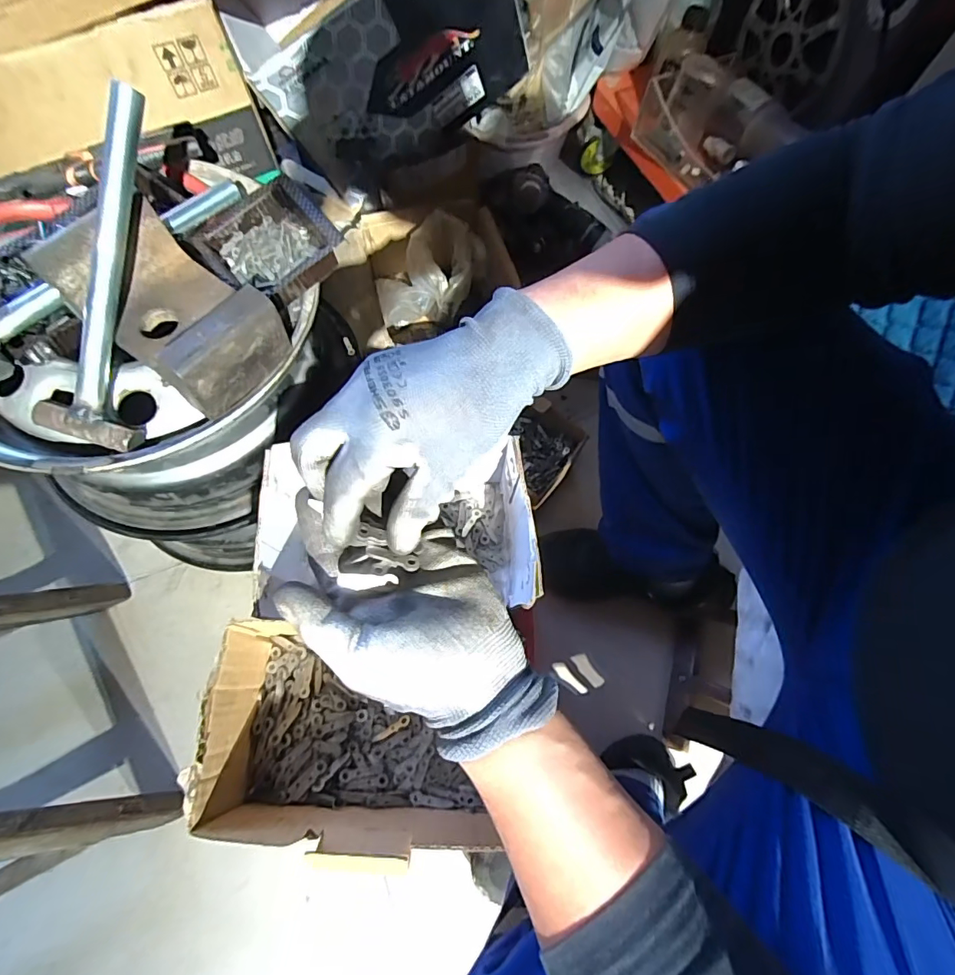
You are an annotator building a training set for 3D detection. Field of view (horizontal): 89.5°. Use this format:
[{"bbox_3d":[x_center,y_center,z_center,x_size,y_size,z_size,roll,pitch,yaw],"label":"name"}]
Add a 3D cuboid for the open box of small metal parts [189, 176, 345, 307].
[{"bbox_3d":[-0.201,-0.235,0.467,0.108,0.040,0.108,-38,74,-15],"label":"open box of small metal parts"}]

